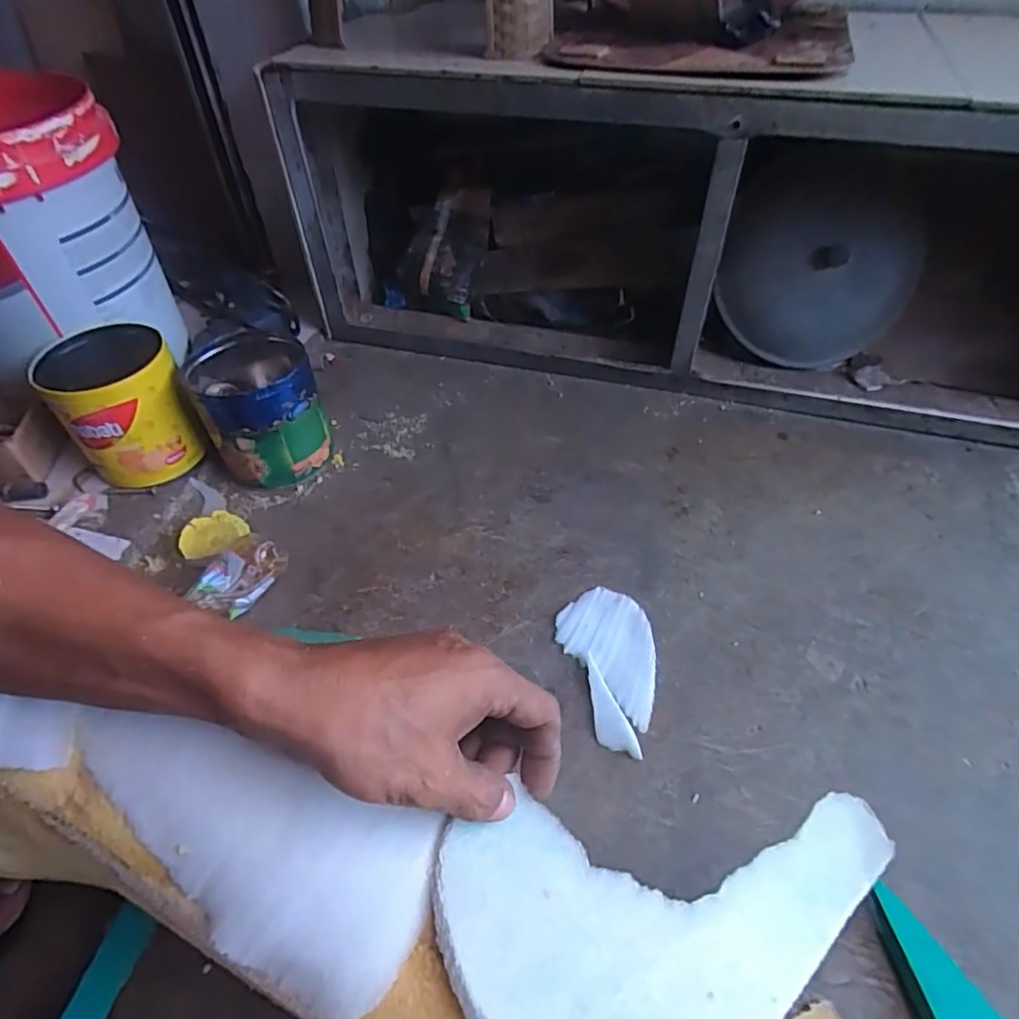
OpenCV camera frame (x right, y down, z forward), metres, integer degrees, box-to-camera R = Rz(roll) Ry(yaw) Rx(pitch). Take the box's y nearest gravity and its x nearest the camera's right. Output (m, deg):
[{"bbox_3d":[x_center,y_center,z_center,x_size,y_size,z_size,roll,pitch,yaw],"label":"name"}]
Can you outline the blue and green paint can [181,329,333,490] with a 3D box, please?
[{"bbox_3d":[-0.334,-0.134,0.826,0.153,0.149,0.163,-27,53,-22],"label":"blue and green paint can"}]

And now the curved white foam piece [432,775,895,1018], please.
[{"bbox_3d":[0.109,0.212,0.318,0.296,0.022,0.112,9,43,-26],"label":"curved white foam piece"}]

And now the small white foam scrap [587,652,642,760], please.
[{"bbox_3d":[0.096,0.198,0.612,0.034,0.006,0.108,-11,49,-10],"label":"small white foam scrap"}]

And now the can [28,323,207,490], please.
[{"bbox_3d":[-0.497,-0.134,0.794,0.144,0.155,0.146,-24,52,-18],"label":"can"}]

